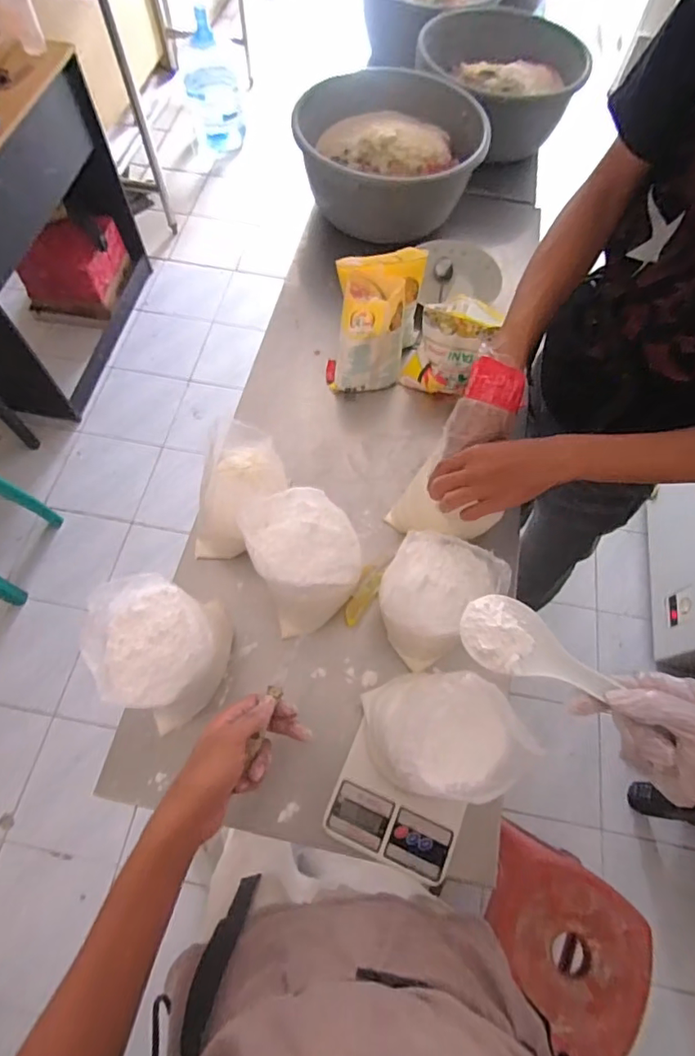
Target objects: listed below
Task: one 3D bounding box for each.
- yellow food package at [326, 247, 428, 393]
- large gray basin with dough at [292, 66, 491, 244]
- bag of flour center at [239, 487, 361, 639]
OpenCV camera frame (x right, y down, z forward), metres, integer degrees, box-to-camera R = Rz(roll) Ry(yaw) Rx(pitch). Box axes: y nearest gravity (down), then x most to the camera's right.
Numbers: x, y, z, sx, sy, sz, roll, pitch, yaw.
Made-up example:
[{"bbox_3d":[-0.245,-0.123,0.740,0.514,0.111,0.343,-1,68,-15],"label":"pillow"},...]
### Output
[{"bbox_3d":[0.046,-0.346,0.859,0.141,0.151,0.182,7,65,1],"label":"yellow food package"},{"bbox_3d":[0.072,-0.758,1.037,0.336,0.157,0.320,-14,66,-8],"label":"large gray basin with dough"},{"bbox_3d":[-0.054,0.045,0.668,0.119,0.178,0.130,-21,68,-11],"label":"bag of flour center"}]

